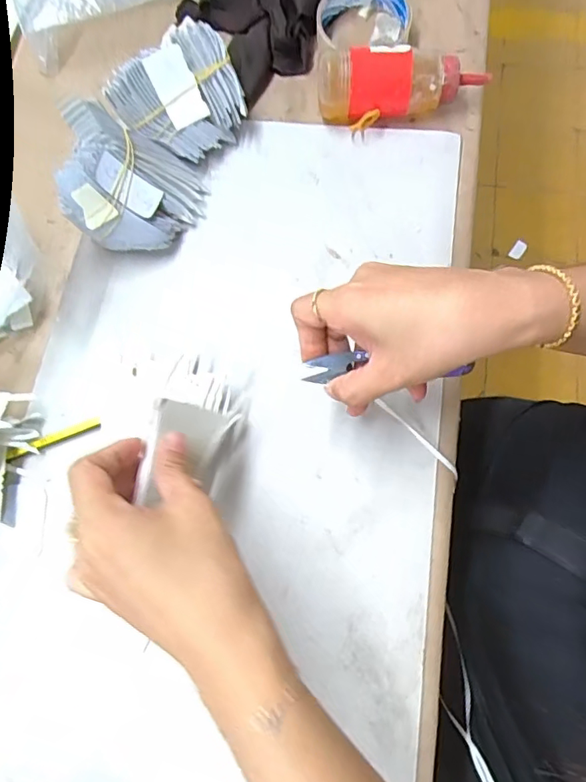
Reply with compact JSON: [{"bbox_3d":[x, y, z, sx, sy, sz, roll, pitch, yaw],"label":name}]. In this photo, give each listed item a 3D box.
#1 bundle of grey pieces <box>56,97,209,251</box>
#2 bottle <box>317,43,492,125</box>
[{"bbox_3d":[-0.122,-0.161,0.408,0.090,0.067,0.095,1,73,3],"label":"bundle of grey pieces"},{"bbox_3d":[0.091,-0.253,0.438,0.140,0.046,0.046,-4,73,1],"label":"bottle"}]

